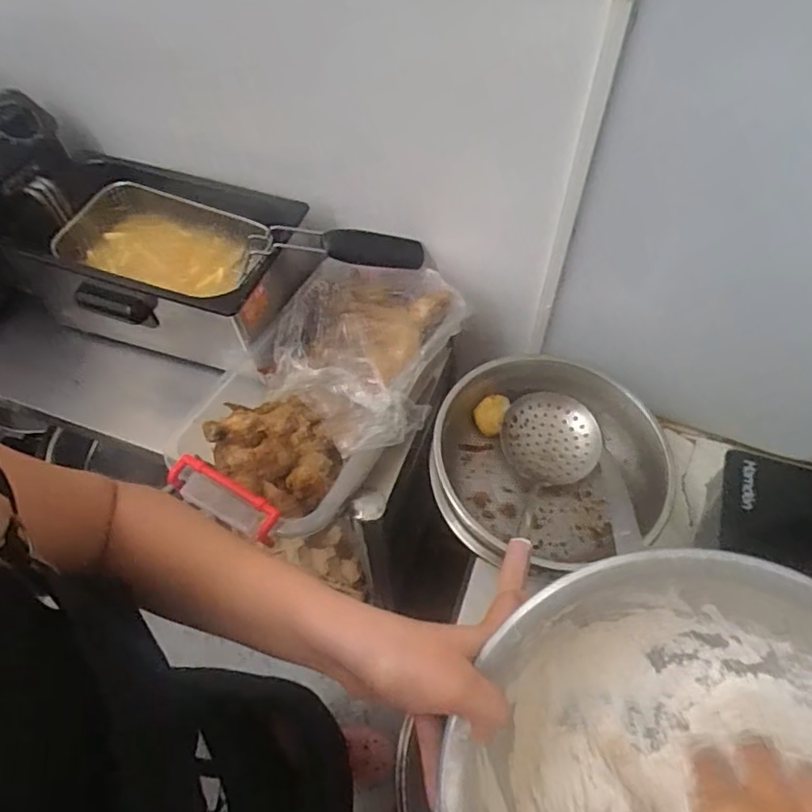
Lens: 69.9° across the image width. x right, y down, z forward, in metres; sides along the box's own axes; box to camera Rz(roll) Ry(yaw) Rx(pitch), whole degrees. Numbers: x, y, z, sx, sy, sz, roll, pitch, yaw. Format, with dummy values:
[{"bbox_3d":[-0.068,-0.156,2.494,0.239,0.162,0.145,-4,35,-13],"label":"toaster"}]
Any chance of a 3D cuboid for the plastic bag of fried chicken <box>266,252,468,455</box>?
[{"bbox_3d":[-0.052,-0.062,0.638,0.182,0.061,0.242,18,59,13],"label":"plastic bag of fried chicken"}]

